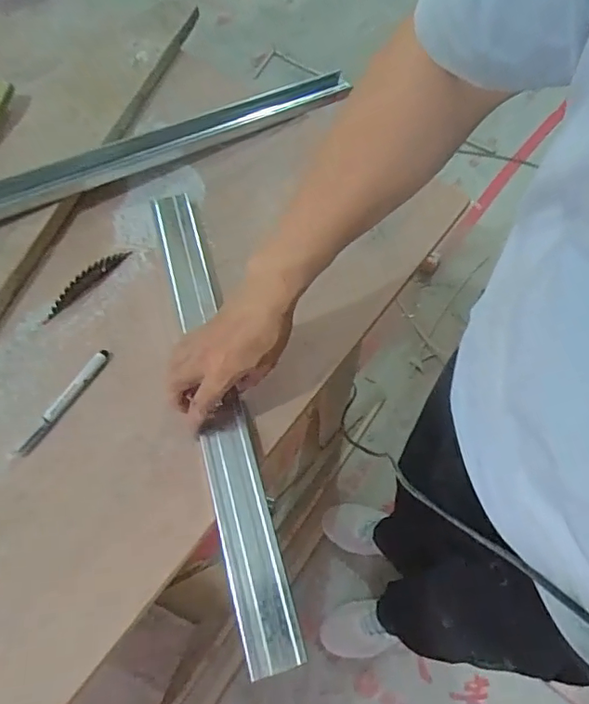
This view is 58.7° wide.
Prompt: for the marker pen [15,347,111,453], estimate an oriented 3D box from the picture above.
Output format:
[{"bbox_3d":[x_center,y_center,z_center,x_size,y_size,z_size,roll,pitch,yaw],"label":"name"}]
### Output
[{"bbox_3d":[-0.232,0.049,0.529,0.011,0.011,0.128,29,66,13],"label":"marker pen"}]

